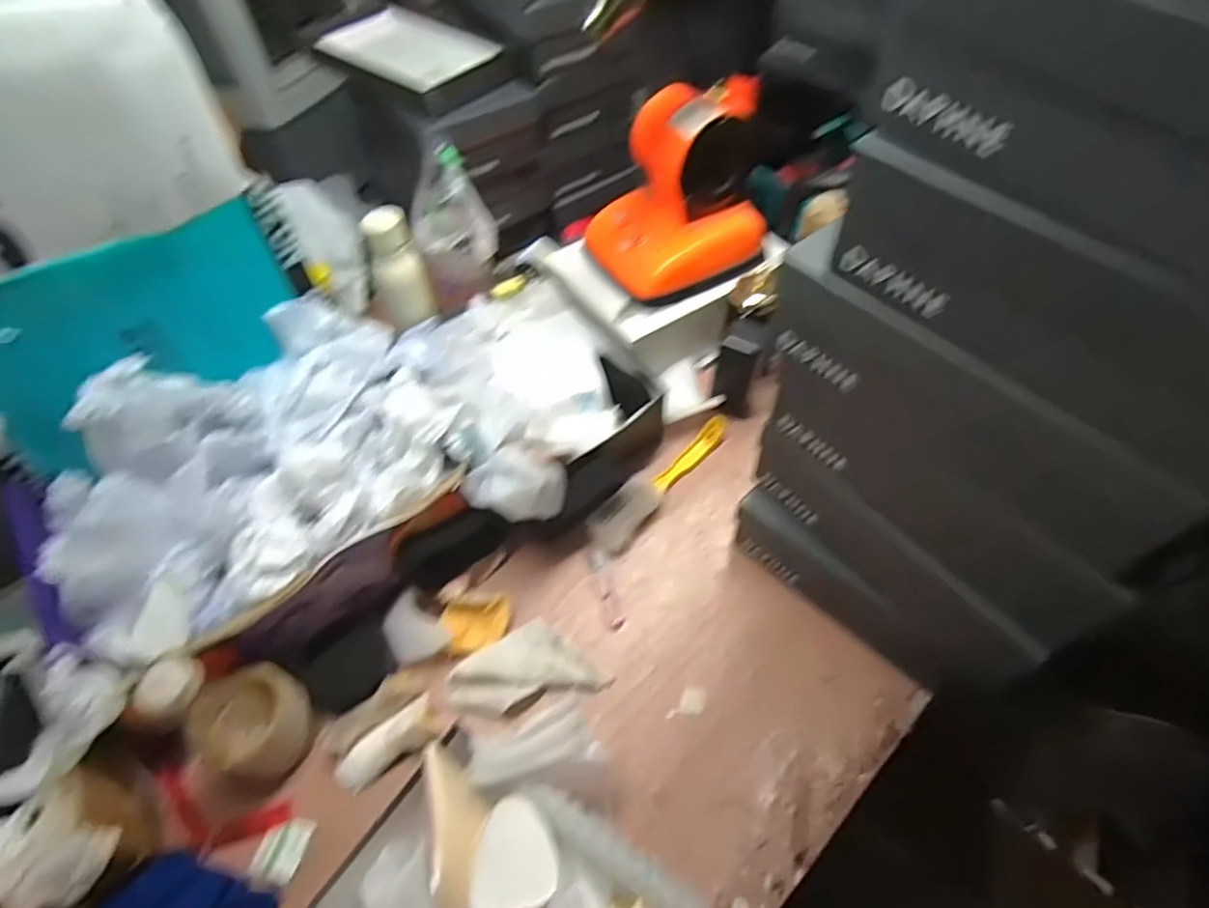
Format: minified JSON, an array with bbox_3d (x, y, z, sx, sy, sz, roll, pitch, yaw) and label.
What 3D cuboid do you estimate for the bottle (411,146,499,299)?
[{"bbox_3d":[-0.206,-0.306,0.860,0.104,0.179,0.070,-14,55,-8],"label":"bottle"}]

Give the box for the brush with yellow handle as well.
[{"bbox_3d":[0.072,0.029,0.794,0.054,0.018,0.235,36,63,24],"label":"brush with yellow handle"}]

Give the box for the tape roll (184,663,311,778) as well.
[{"bbox_3d":[-0.338,0.259,0.616,0.093,0.076,0.092,-1,54,1],"label":"tape roll"}]

